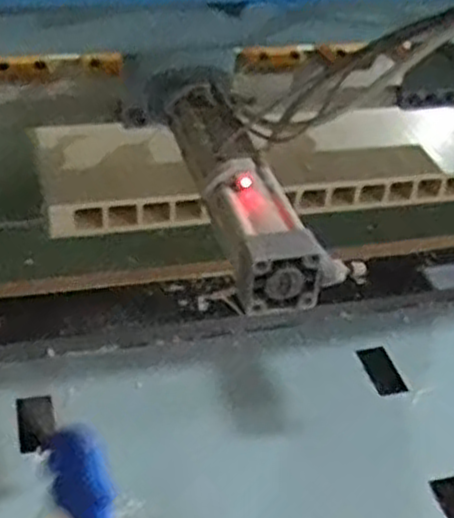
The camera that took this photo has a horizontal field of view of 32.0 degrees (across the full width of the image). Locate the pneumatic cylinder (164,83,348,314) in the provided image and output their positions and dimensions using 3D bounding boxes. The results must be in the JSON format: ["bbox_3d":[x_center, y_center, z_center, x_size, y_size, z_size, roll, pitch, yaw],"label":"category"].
[{"bbox_3d":[0.011,-0.058,0.624,0.085,0.055,0.239,-9,41,-20],"label":"pneumatic cylinder"}]

